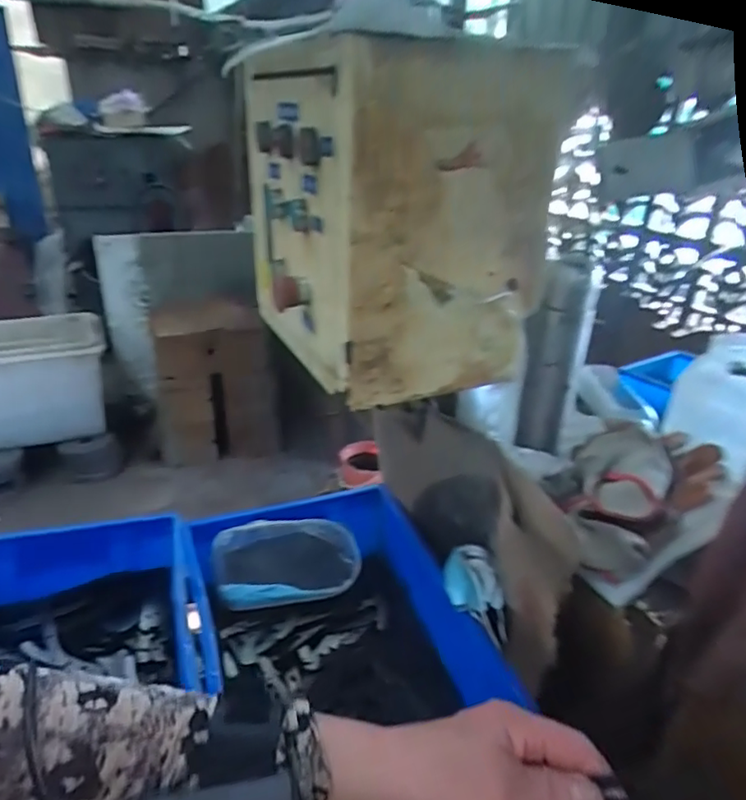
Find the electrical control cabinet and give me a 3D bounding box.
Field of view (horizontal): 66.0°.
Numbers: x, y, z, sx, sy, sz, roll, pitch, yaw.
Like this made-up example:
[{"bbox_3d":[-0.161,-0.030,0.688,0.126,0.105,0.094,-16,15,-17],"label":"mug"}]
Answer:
[{"bbox_3d":[0.010,-0.184,0.596,0.218,0.278,0.265,-9,27,-26],"label":"electrical control cabinet"}]

